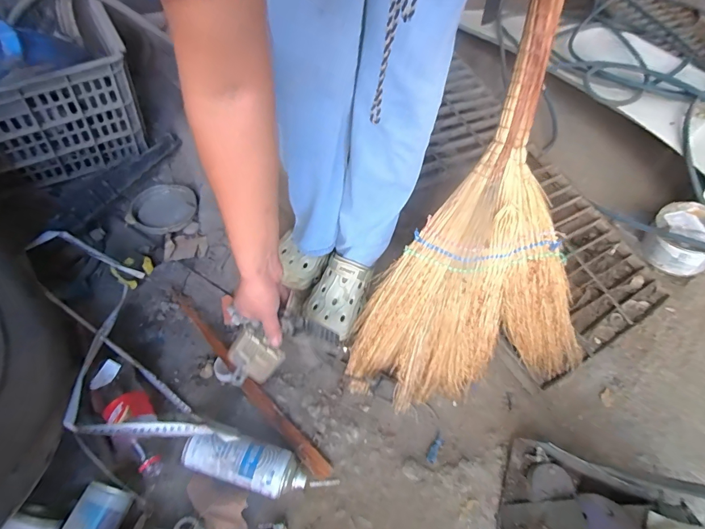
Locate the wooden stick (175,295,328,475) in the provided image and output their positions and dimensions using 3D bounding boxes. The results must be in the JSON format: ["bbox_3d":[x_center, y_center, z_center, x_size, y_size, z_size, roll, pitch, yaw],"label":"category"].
[{"bbox_3d":[-0.203,0.197,0.703,0.032,0.020,0.458,-36,72,-29],"label":"wooden stick"}]

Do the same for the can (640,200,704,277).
[{"bbox_3d":[0.839,-0.069,0.995,0.156,0.101,0.149,29,58,15],"label":"can"}]

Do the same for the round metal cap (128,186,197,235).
[{"bbox_3d":[-0.434,-0.130,0.897,0.140,0.016,0.152,6,57,-9],"label":"round metal cap"}]

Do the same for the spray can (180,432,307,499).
[{"bbox_3d":[-0.161,0.301,0.592,0.184,0.066,0.063,19,56,-1],"label":"spray can"}]

